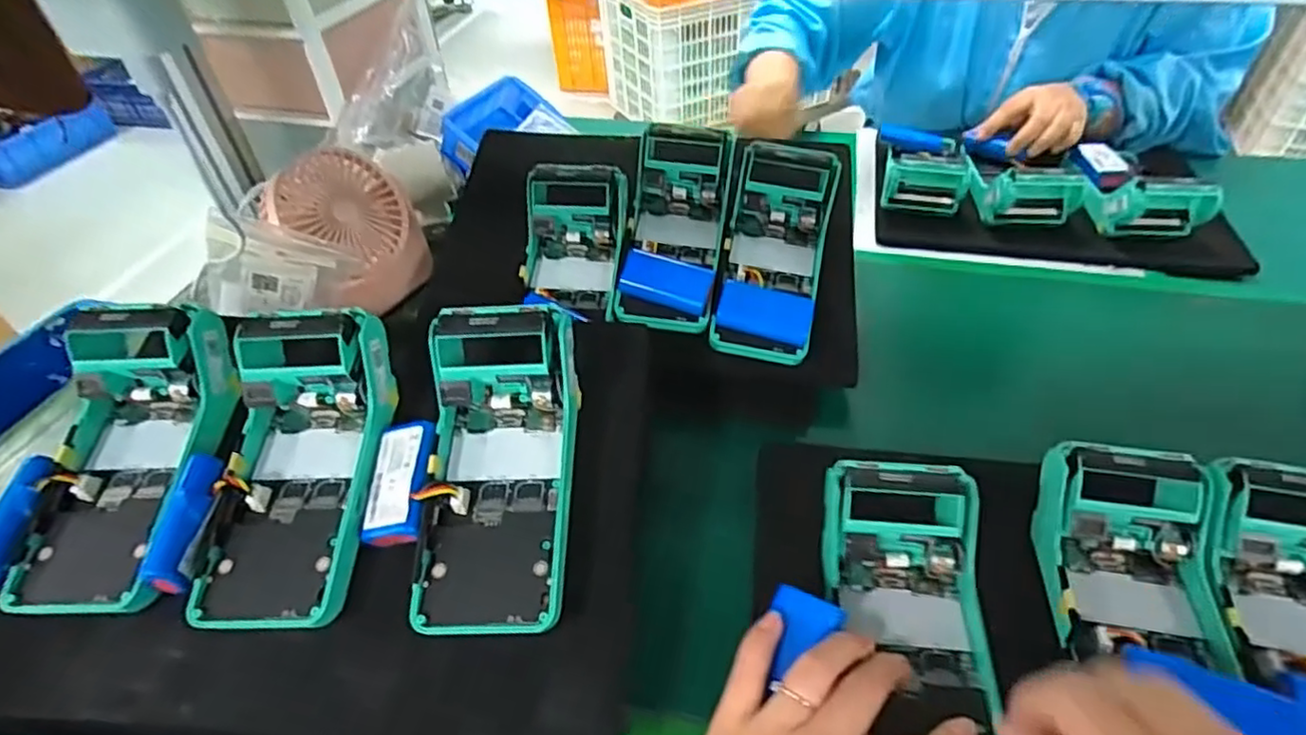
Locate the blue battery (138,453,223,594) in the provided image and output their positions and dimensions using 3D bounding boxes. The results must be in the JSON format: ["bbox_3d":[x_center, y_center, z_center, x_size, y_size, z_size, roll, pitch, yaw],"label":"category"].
[{"bbox_3d":[-0.246,0.082,0.347,0.021,0.023,0.070,4,67,7],"label":"blue battery"}]

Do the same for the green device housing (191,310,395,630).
[{"bbox_3d":[-0.196,0.054,0.366,0.079,0.057,0.169,1,71,4],"label":"green device housing"}]

